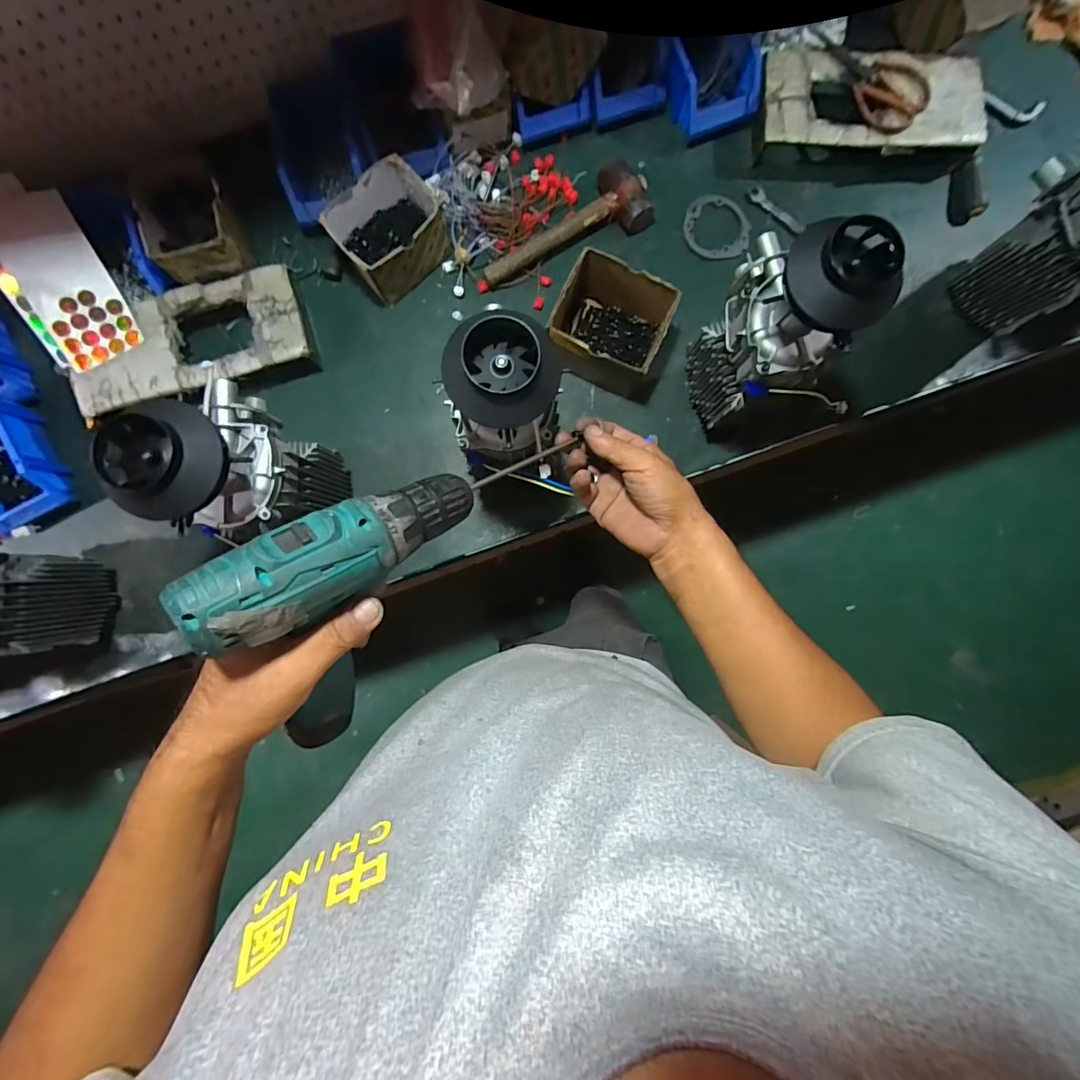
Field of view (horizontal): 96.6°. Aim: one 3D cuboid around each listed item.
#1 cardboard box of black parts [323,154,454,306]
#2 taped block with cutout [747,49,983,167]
[{"bbox_3d":[-0.217,-0.451,0.707,0.150,0.087,0.117,-43,88,-3],"label":"cardboard box of black parts"},{"bbox_3d":[0.516,-0.675,0.753,0.343,0.060,0.165,5,86,0],"label":"taped block with cutout"}]

